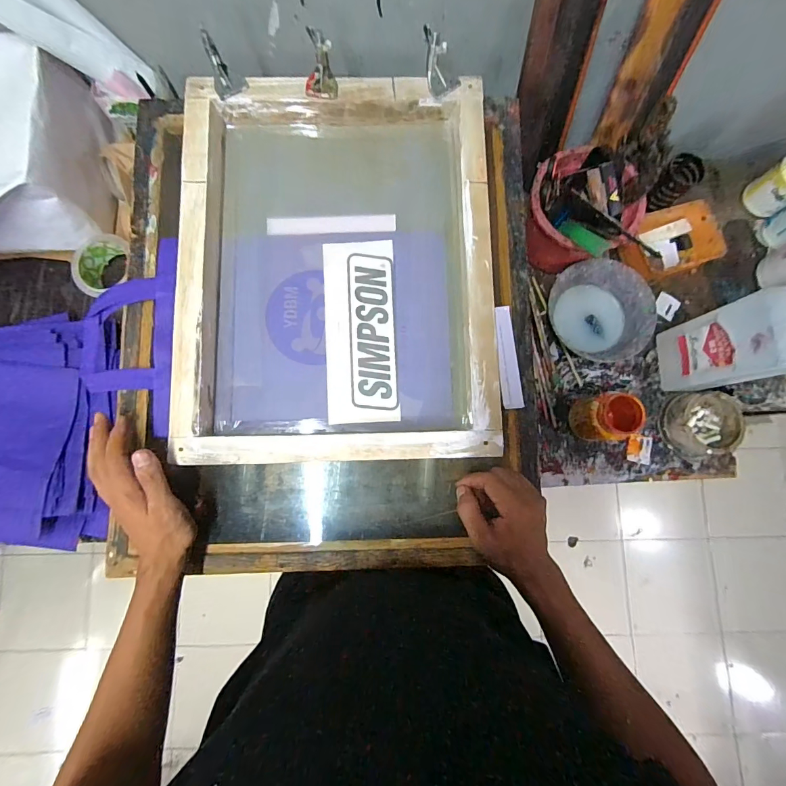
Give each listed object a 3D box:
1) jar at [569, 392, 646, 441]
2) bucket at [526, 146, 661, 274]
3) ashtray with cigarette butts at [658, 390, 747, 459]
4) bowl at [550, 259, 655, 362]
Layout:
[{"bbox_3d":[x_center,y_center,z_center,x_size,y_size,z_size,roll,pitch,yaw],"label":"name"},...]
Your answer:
[{"bbox_3d":[0.305,0.036,0.564,0.062,0.097,0.063,0,82,0],"label":"jar"},{"bbox_3d":[0.267,-0.262,0.559,0.146,0.154,0.144,0,82,0],"label":"bucket"},{"bbox_3d":[0.465,0.047,0.587,0.088,0.054,0.094,0,82,0],"label":"ashtray with cigarette butts"},{"bbox_3d":[0.317,-0.124,0.603,0.140,0.060,0.154,0,82,0],"label":"bowl"}]

